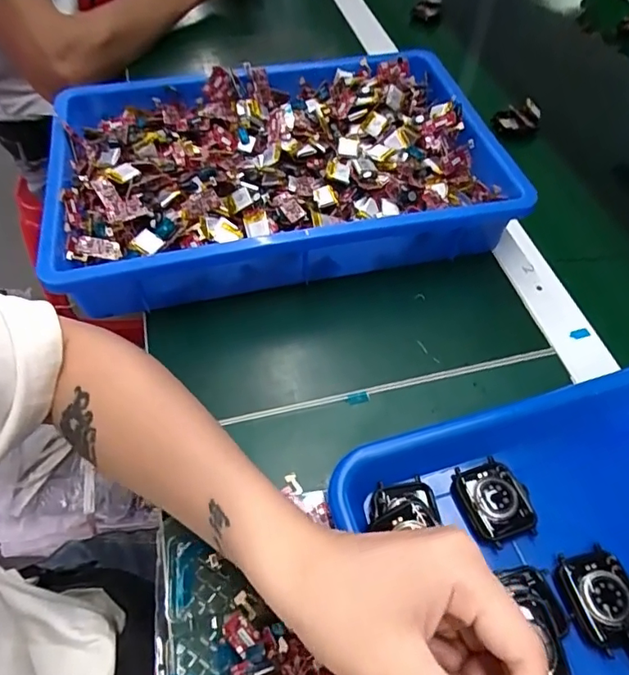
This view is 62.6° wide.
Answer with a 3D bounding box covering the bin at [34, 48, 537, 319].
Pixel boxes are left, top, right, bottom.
[{"bbox_3d":[-0.040,-0.166,0.456,0.340,0.065,0.271,-9,55,-9],"label":"bin"}]

